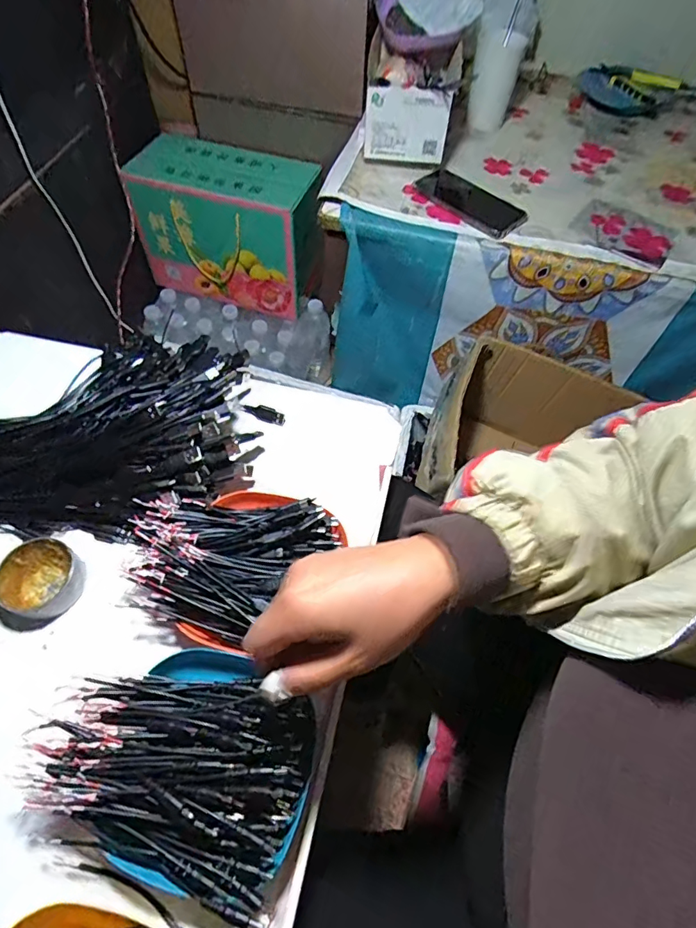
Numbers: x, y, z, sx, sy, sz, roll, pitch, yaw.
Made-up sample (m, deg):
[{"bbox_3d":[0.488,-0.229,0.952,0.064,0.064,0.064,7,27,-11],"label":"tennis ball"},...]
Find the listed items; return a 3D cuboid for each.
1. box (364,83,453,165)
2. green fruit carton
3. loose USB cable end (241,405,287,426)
[{"bbox_3d":[0.082,-0.487,0.710,0.116,0.102,0.018,16,59,6],"label":"box"},{"bbox_3d":[-0.224,-0.462,0.974,0.320,0.233,0.160,18,59,8],"label":"green fruit carton"},{"bbox_3d":[-0.090,-0.055,0.533,0.047,0.013,0.013,20,59,9],"label":"loose USB cable end"}]

